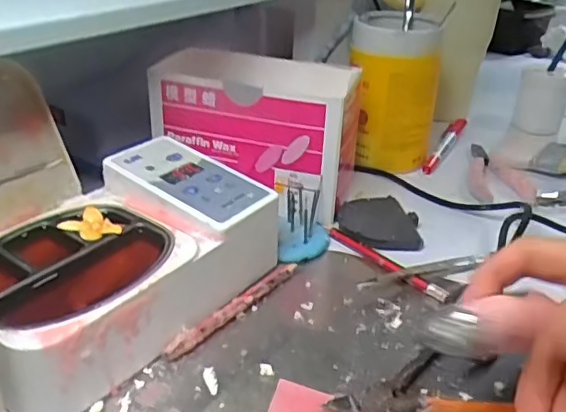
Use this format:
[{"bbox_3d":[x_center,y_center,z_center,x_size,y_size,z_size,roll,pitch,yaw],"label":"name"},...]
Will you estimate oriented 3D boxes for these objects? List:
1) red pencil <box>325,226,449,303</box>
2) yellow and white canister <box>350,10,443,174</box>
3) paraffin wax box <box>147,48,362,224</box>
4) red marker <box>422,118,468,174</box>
[{"bbox_3d":[0.068,0.039,0.411,0.012,0.005,0.109,-23,38,-37],"label":"red pencil"},{"bbox_3d":[0.104,-0.106,0.545,0.081,0.130,0.076,8,30,10],"label":"yellow and white canister"},{"bbox_3d":[-0.020,-0.063,0.483,0.158,0.104,0.089,12,31,16],"label":"paraffin wax box"},{"bbox_3d":[0.169,-0.065,0.599,0.018,0.012,0.145,16,32,22],"label":"red marker"}]

